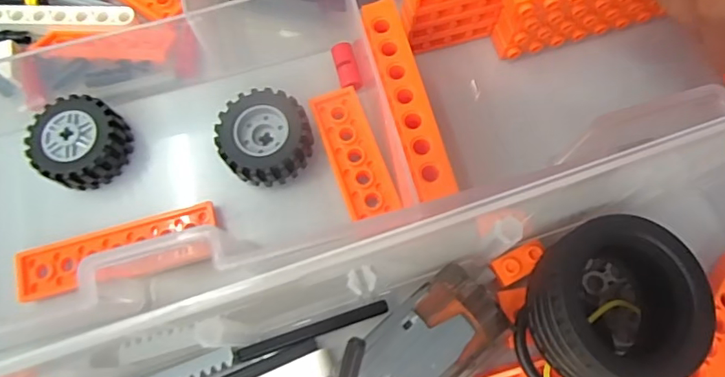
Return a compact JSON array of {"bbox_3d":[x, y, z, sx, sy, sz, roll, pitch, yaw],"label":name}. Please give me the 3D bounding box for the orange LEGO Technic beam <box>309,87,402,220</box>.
[{"bbox_3d":[-0.003,-0.012,0.164,0.016,0.004,0.045,-20,74,-4],"label":"orange LEGO Technic beam"}]

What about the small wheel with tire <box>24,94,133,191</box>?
[{"bbox_3d":[-0.094,-0.014,0.168,0.031,0.012,0.030,-1,73,2],"label":"small wheel with tire"}]

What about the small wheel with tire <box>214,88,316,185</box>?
[{"bbox_3d":[-0.031,-0.015,0.165,0.028,0.014,0.032,-22,74,-4],"label":"small wheel with tire"}]

